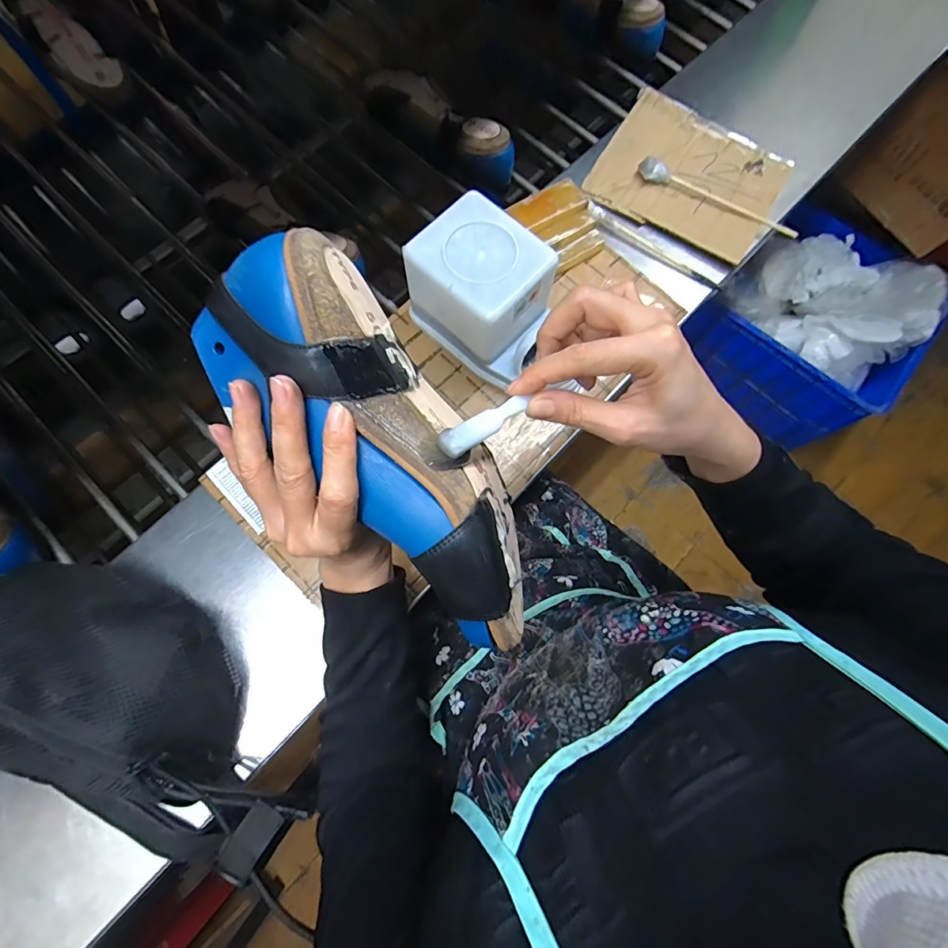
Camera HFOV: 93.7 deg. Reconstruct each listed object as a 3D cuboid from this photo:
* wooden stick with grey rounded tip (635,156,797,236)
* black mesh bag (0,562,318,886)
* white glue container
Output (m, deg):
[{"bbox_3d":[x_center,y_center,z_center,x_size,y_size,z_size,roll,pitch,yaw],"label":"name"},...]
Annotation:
[{"bbox_3d":[0.287,-0.328,0.520,0.198,0.020,0.023,26,76,5],"label":"wooden stick with grey rounded tip"},{"bbox_3d":[-0.270,0.186,0.348,0.304,0.087,0.139,39,78,8],"label":"black mesh bag"},{"bbox_3d":[0.008,-0.173,0.435,0.139,0.105,0.098,41,78,10],"label":"white glue container"}]

